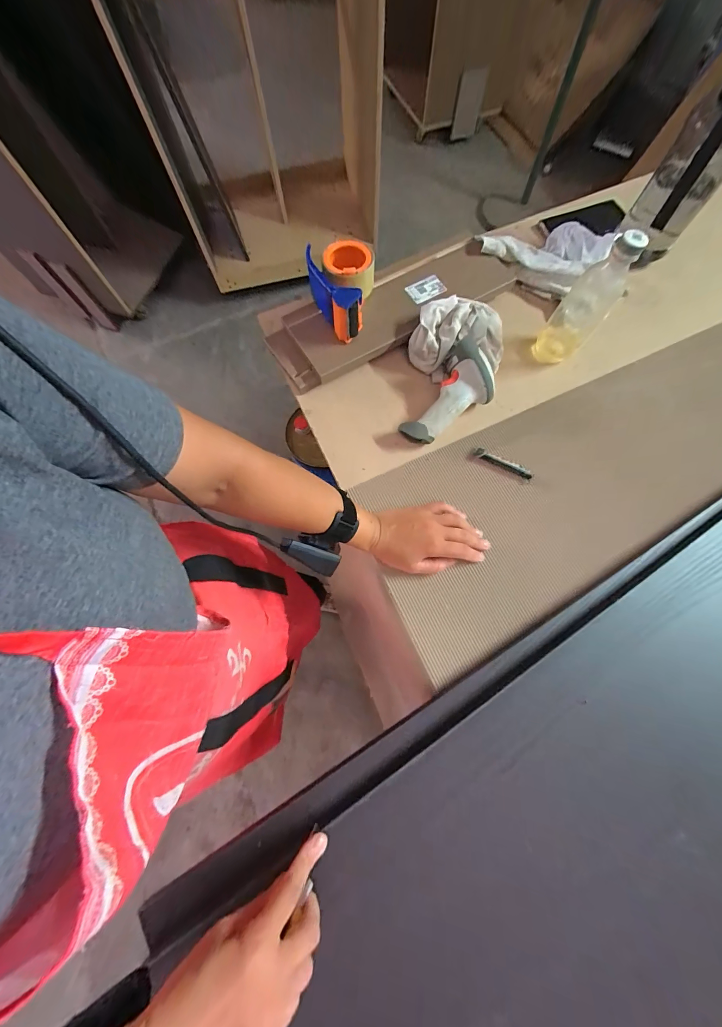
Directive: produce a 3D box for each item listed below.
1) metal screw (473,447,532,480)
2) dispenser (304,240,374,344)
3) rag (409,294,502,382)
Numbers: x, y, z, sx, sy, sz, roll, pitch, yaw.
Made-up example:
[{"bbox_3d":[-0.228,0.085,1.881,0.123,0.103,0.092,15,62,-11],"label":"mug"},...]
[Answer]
[{"bbox_3d":[0.205,-0.073,0.484,0.085,0.014,0.015,27,74,9],"label":"metal screw"},{"bbox_3d":[-0.027,-0.345,0.510,0.097,0.062,0.150,-6,72,-1],"label":"dispenser"},{"bbox_3d":[0.150,-0.267,0.518,0.145,0.072,0.103,6,72,3],"label":"rag"}]

